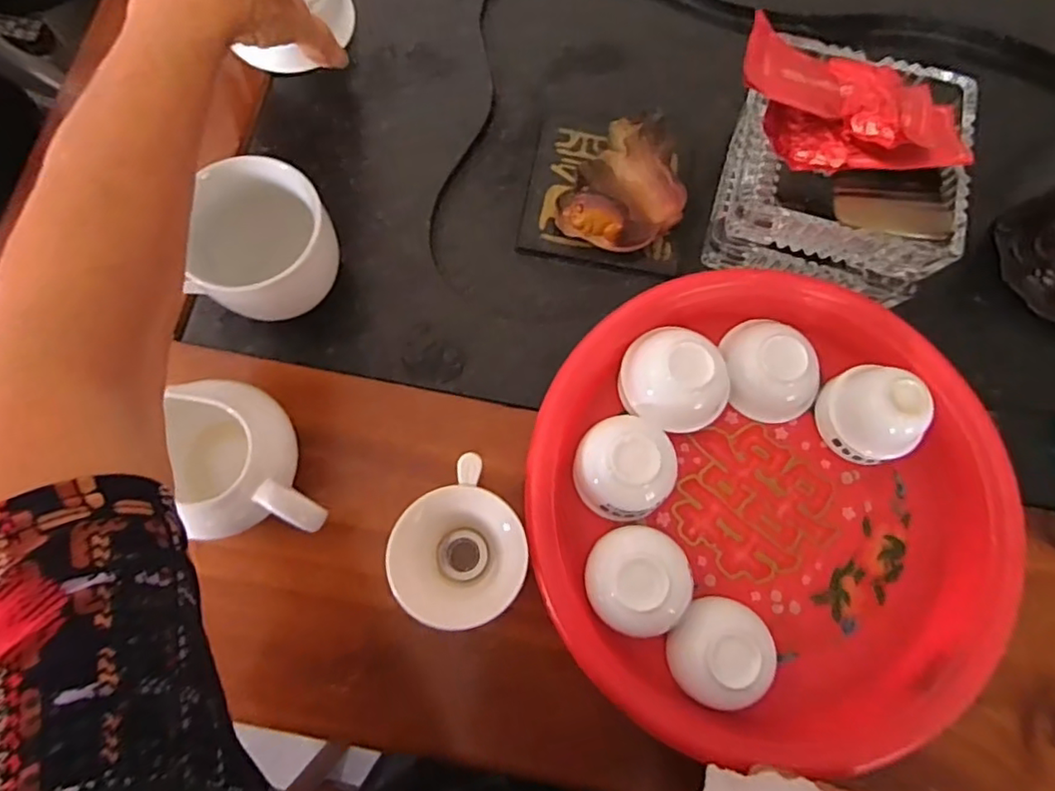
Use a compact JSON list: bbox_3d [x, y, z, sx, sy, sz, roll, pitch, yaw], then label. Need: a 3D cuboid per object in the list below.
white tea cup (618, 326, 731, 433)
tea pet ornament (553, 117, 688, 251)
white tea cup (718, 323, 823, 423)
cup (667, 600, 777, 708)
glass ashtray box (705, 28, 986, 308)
[{"bbox_3d":[0.082,-0.006,0.348,0.062,0.038,0.058,0,75,-1],"label":"white tea cup"},{"bbox_3d":[0.060,-0.126,0.378,0.075,0.048,0.068,21,75,5],"label":"tea pet ornament"},{"bbox_3d":[0.143,-0.016,0.358,0.053,0.028,0.055,0,76,-2],"label":"white tea cup"},{"bbox_3d":[0.100,0.130,0.314,0.048,0.027,0.050,0,76,-2],"label":"cup"},{"bbox_3d":[0.183,-0.133,0.369,0.126,0.058,0.134,12,75,2],"label":"glass ashtray box"}]

